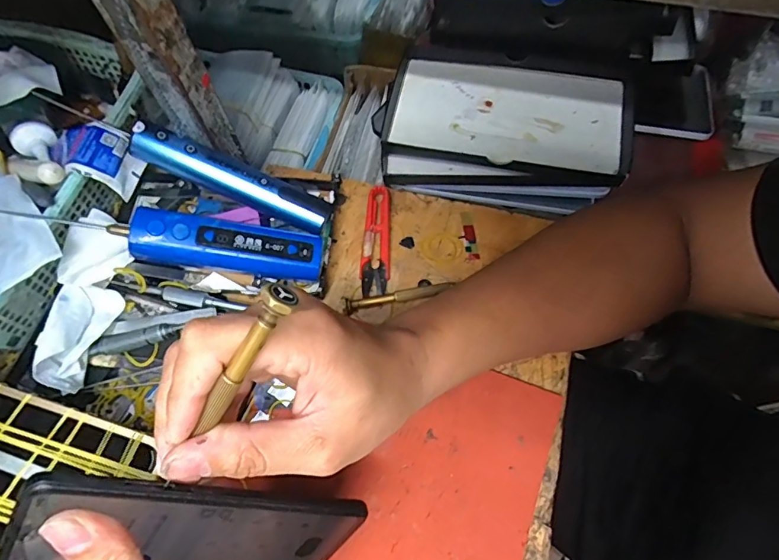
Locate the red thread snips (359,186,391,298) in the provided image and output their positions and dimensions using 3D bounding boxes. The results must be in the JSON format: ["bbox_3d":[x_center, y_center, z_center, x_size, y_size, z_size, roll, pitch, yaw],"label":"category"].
[{"bbox_3d":[-0.011,-0.035,0.385,0.024,0.008,0.095,0,67,1],"label":"red thread snips"}]

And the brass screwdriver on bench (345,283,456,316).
[{"bbox_3d":[0.008,0.012,0.364,0.086,0.009,0.012,-14,68,-5],"label":"brass screwdriver on bench"}]

